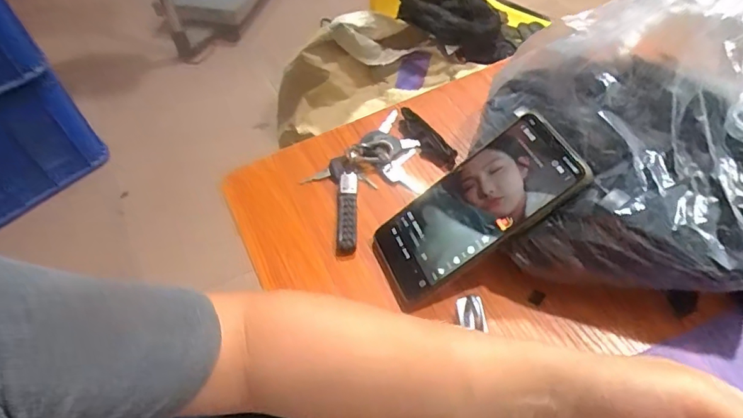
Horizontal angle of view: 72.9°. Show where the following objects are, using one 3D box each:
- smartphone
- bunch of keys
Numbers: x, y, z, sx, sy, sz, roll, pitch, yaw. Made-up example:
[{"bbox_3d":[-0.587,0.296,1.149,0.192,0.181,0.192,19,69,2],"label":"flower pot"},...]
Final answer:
[{"bbox_3d":[0.077,0.000,0.395,0.172,0.009,0.078,-38,52,15],"label":"smartphone"},{"bbox_3d":[-0.002,-0.029,0.471,0.144,0.029,0.093,-38,58,-21],"label":"bunch of keys"}]

